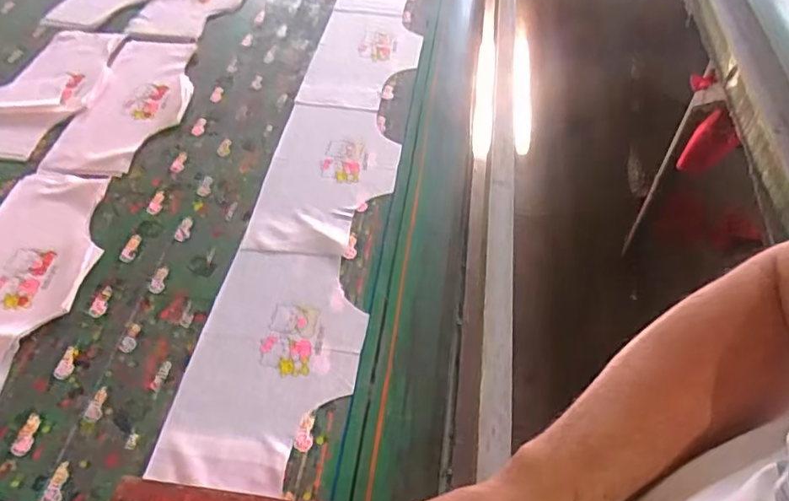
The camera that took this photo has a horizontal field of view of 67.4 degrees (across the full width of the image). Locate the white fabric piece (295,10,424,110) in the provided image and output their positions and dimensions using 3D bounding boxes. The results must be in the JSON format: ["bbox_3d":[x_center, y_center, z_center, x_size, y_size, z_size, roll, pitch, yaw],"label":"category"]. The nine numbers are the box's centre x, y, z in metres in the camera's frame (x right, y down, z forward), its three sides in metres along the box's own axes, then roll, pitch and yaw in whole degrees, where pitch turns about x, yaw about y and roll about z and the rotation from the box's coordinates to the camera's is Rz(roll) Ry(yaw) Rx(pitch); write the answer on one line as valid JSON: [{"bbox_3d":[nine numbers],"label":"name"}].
[{"bbox_3d":[-0.044,-0.309,0.941,0.159,0.011,0.264,8,52,4],"label":"white fabric piece"}]

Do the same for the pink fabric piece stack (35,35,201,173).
[{"bbox_3d":[-0.376,-0.222,0.861,0.155,0.008,0.317,5,50,6],"label":"pink fabric piece stack"}]

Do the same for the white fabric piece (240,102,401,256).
[{"bbox_3d":[-0.082,-0.102,0.764,0.161,0.006,0.275,4,50,5],"label":"white fabric piece"}]

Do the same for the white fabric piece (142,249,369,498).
[{"bbox_3d":[-0.117,0.104,0.587,0.157,0.008,0.261,6,50,7],"label":"white fabric piece"}]

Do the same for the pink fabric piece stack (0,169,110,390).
[{"bbox_3d":[-0.423,0.023,0.658,0.164,0.009,0.312,6,50,7],"label":"pink fabric piece stack"}]

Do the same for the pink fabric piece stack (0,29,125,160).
[{"bbox_3d":[-0.523,-0.247,0.886,0.159,0.008,0.309,0,50,1],"label":"pink fabric piece stack"}]

